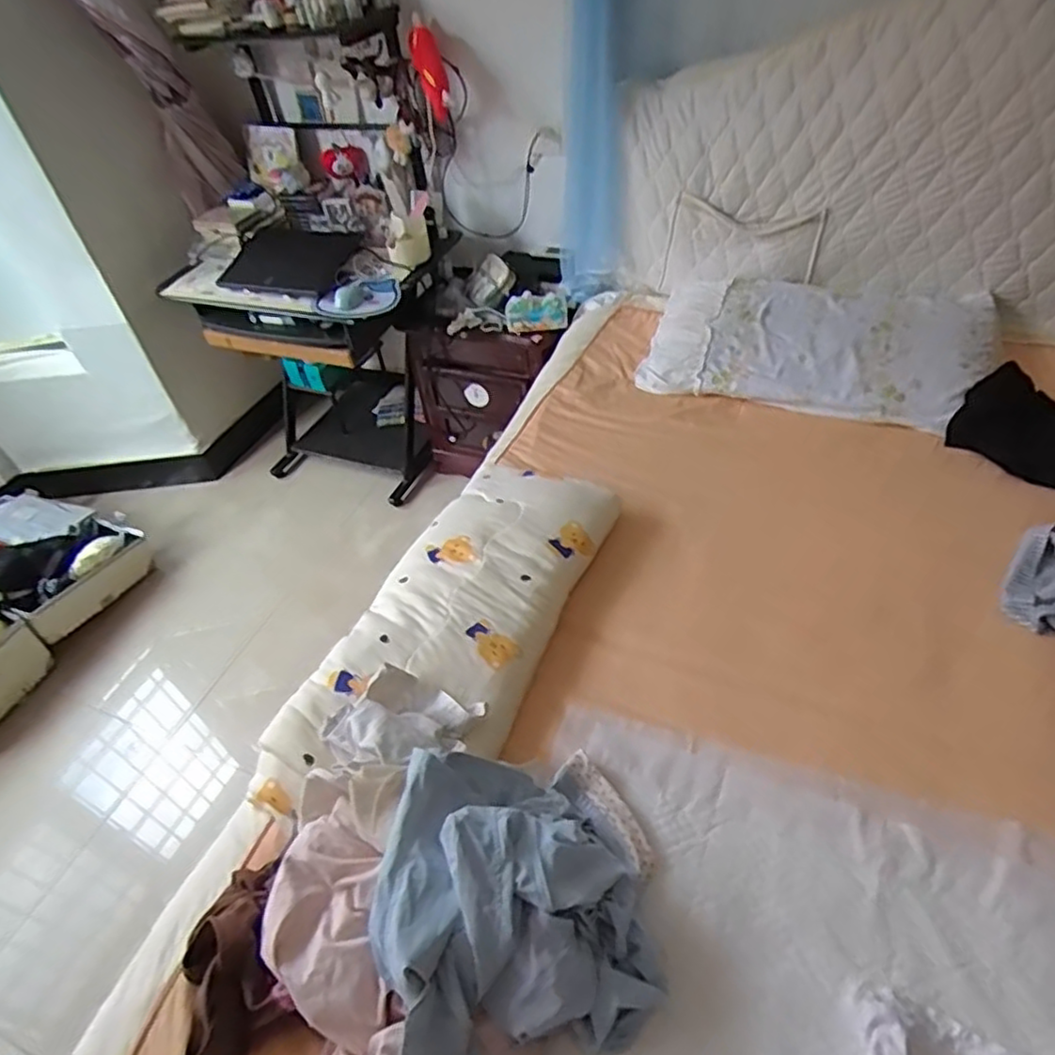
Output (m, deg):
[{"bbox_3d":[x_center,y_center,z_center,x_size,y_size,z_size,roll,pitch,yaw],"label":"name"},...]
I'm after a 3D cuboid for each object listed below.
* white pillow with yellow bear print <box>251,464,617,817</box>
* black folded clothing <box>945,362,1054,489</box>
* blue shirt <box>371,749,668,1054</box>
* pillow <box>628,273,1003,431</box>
[{"bbox_3d":[-0.108,0.138,1.069,0.300,0.080,0.714,15,50,21],"label":"white pillow with yellow bear print"},{"bbox_3d":[0.969,-0.194,1.320,0.214,0.068,0.237,-34,51,-23],"label":"black folded clothing"},{"bbox_3d":[-0.020,0.398,0.738,0.281,0.156,0.300,-14,45,-10],"label":"blue shirt"},{"bbox_3d":[0.656,-0.428,1.556,0.721,0.133,0.469,14,49,20],"label":"pillow"}]

